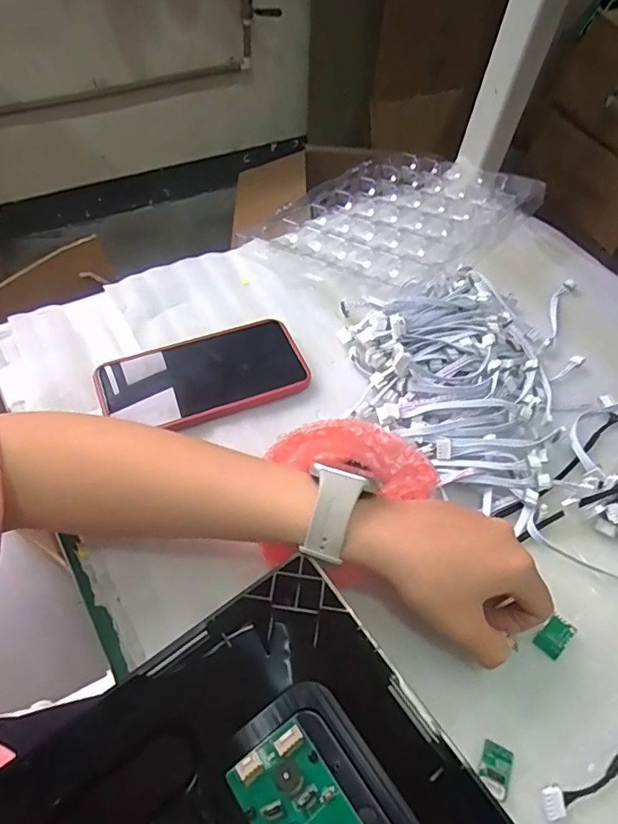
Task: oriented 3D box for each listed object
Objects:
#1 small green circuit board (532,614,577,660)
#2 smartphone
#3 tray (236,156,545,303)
[{"bbox_3d":[0.159,0.145,0.332,0.018,0.004,0.025,42,81,16],"label":"small green circuit board"},{"bbox_3d":[-0.087,-0.030,0.425,0.161,0.017,0.082,-18,59,-16],"label":"smartphone"},{"bbox_3d":[0.095,-0.212,0.550,0.208,0.021,0.279,30,55,30],"label":"tray"}]

